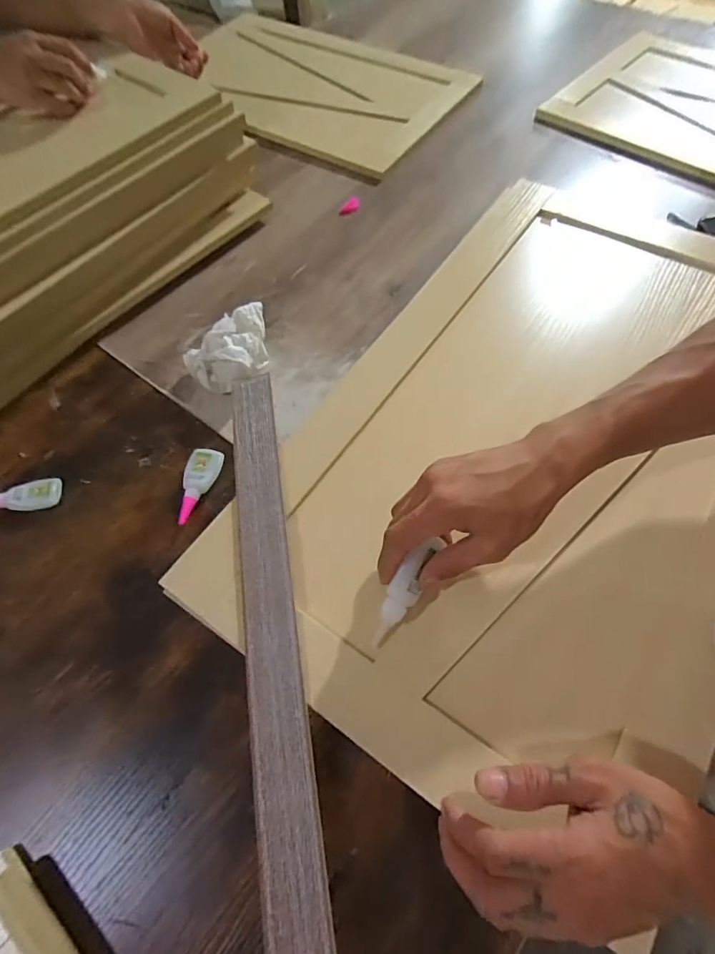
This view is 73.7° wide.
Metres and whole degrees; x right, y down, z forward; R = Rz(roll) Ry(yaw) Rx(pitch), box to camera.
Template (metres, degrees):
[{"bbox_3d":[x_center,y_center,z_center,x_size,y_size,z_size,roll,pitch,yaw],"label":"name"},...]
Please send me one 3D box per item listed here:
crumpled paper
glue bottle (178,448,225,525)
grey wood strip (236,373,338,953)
[{"bbox_3d":[-0.167,-0.177,0.647,0.110,0.063,0.132,39,70,21],"label":"crumpled paper"},{"bbox_3d":[-0.193,0.010,0.574,0.040,0.018,0.099,9,62,7],"label":"glue bottle"},{"bbox_3d":[-0.060,0.131,0.350,0.040,0.012,0.516,-10,62,-3],"label":"grey wood strip"}]

